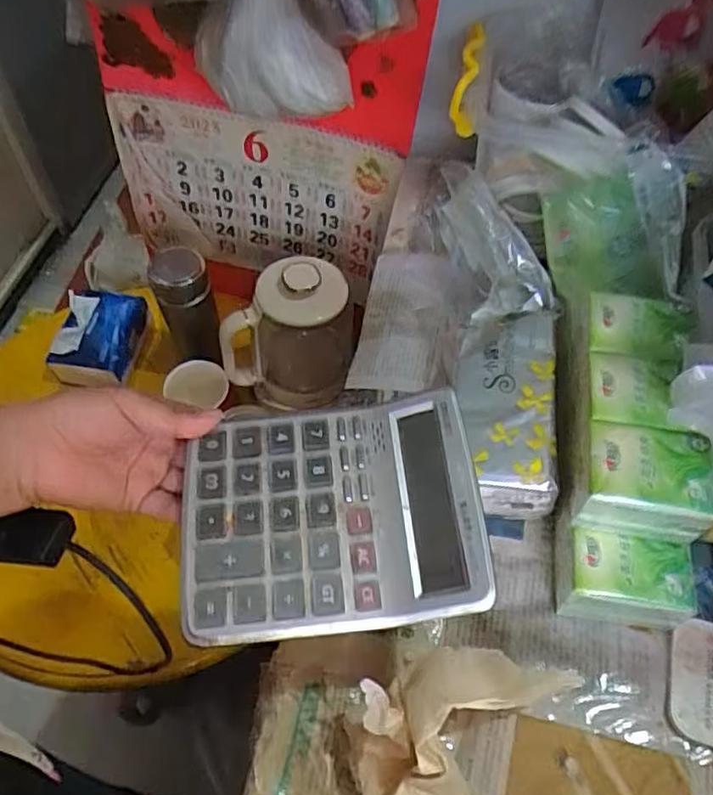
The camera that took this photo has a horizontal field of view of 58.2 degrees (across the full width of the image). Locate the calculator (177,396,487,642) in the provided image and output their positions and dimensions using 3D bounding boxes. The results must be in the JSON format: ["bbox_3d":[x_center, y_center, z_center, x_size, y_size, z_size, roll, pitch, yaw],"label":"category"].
[{"bbox_3d":[-0.016,0.064,0.363,0.164,0.021,0.129,-6,58,-2],"label":"calculator"}]

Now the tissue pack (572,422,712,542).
[{"bbox_3d":[0.176,0.052,0.395,0.070,0.043,0.056,8,58,6],"label":"tissue pack"}]

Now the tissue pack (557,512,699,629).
[{"bbox_3d":[0.170,0.119,0.419,0.081,0.054,0.046,8,59,6],"label":"tissue pack"}]

